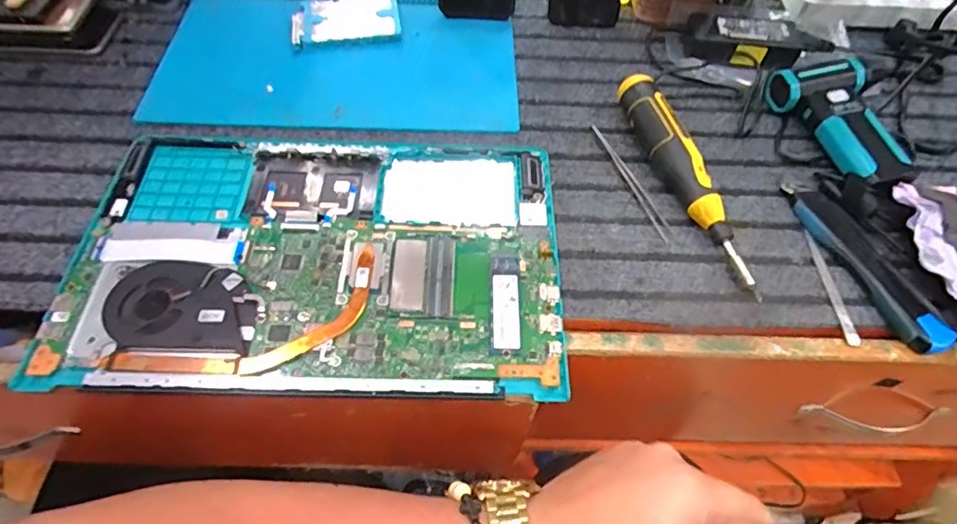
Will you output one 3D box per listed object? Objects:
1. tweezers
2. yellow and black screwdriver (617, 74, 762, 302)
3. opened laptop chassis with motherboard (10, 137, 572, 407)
[{"bbox_3d":[0.132,-0.071,0.474,0.012,0.004,0.136,-15,58,-12],"label":"tweezers"},{"bbox_3d":[0.169,-0.073,0.454,0.032,0.035,0.220,-11,57,-9],"label":"yellow and black screwdriver"},{"bbox_3d":[-0.119,-0.006,0.416,0.361,0.015,0.212,1,56,-1],"label":"opened laptop chassis with motherboard"}]

